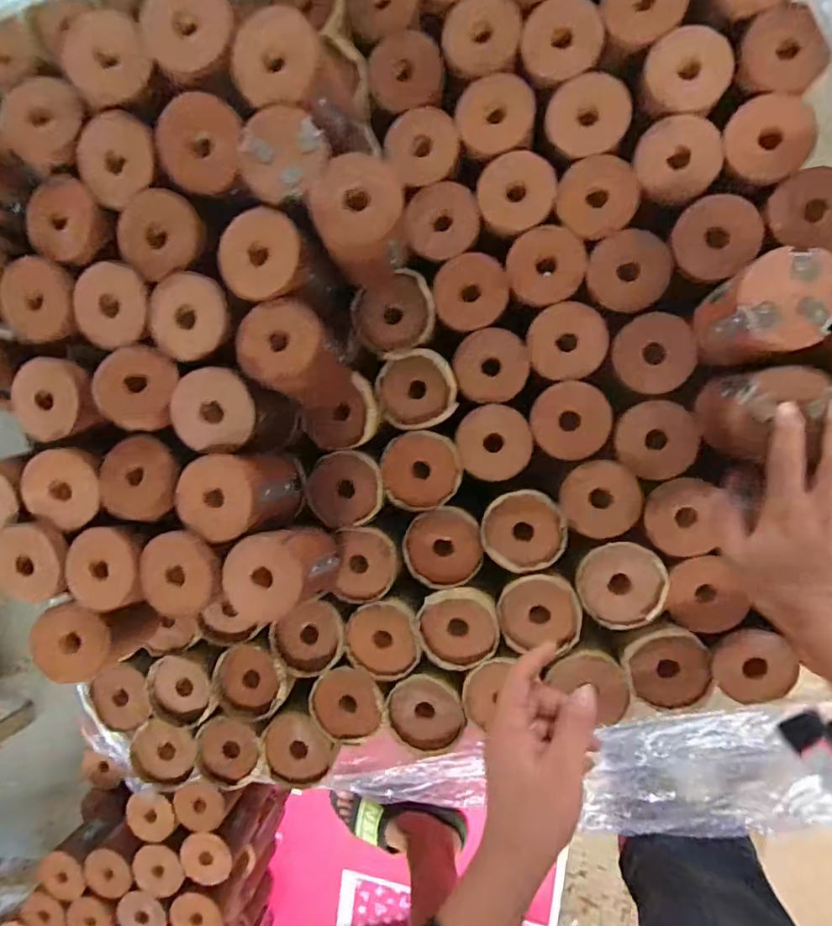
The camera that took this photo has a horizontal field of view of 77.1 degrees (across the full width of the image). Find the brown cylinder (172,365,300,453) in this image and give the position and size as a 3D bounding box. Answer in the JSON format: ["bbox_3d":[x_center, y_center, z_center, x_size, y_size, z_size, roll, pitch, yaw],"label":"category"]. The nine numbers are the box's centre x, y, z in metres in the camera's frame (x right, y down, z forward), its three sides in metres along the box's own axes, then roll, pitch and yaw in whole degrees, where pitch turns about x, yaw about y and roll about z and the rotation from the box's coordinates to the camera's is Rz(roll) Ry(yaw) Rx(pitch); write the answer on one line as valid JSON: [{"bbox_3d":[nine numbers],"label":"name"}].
[{"bbox_3d":[-0.175,-0.048,0.521,0.087,0.101,0.078,7,93,8],"label":"brown cylinder"}]

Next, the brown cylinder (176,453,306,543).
[{"bbox_3d":[-0.173,0.030,0.527,0.083,0.104,0.077,0,92,8],"label":"brown cylinder"}]

